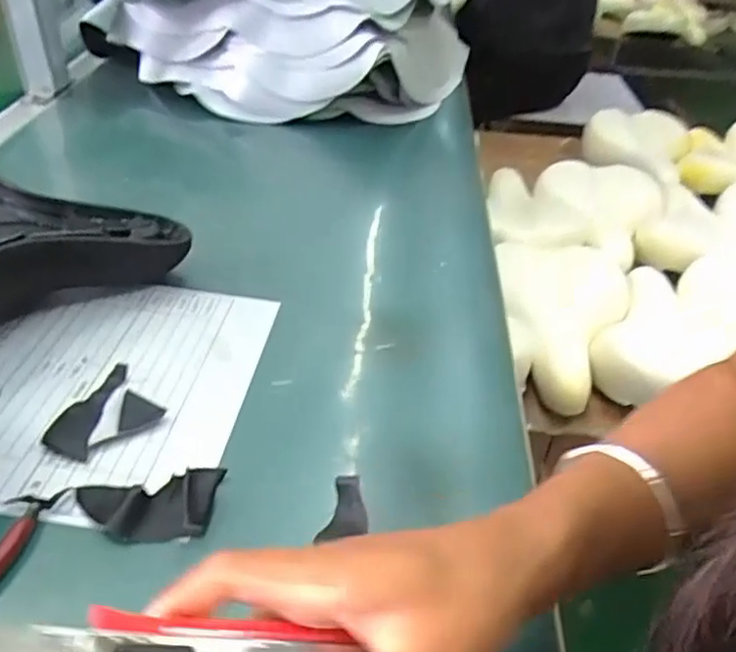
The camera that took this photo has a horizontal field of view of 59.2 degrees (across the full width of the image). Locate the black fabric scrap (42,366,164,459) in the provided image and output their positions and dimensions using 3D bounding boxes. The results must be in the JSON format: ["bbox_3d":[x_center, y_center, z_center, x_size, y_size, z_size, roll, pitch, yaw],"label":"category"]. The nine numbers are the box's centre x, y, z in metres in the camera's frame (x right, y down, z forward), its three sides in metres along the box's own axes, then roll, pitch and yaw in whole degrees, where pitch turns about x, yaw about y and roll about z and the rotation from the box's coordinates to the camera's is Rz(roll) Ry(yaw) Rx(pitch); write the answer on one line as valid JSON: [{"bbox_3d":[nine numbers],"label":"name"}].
[{"bbox_3d":[-0.151,0.051,0.388,0.049,0.008,0.072,15,39,11],"label":"black fabric scrap"}]

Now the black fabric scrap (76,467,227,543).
[{"bbox_3d":[-0.113,0.093,0.336,0.072,0.011,0.034,-3,39,-11],"label":"black fabric scrap"}]

